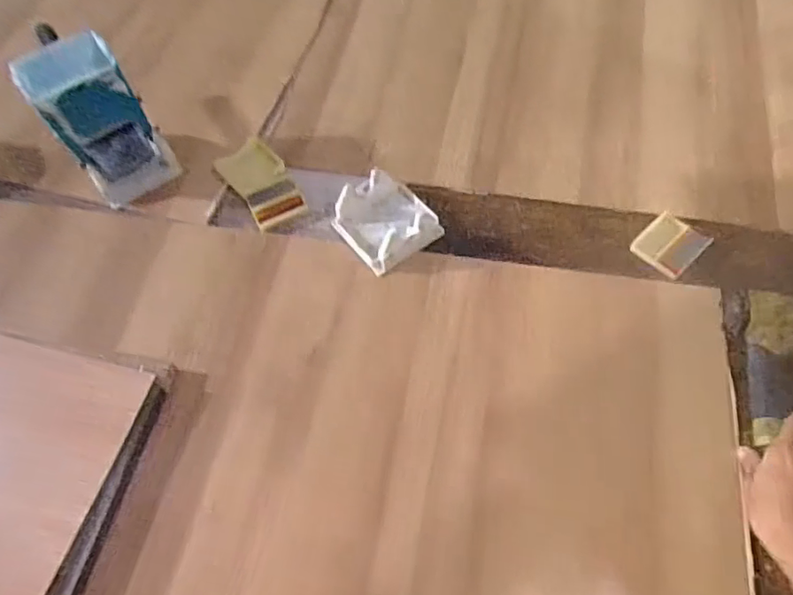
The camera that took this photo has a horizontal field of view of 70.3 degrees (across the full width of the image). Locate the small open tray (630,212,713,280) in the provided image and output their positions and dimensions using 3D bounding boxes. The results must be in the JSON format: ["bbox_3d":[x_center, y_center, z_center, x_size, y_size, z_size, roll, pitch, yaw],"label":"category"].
[{"bbox_3d":[0.333,-0.065,0.685,0.073,0.010,0.067,-40,67,-16],"label":"small open tray"}]

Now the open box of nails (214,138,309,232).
[{"bbox_3d":[-0.180,-0.153,0.760,0.078,0.012,0.138,-36,66,-14],"label":"open box of nails"}]

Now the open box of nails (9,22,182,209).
[{"bbox_3d":[-0.381,-0.225,0.717,0.111,0.176,0.124,-41,67,-16],"label":"open box of nails"}]

